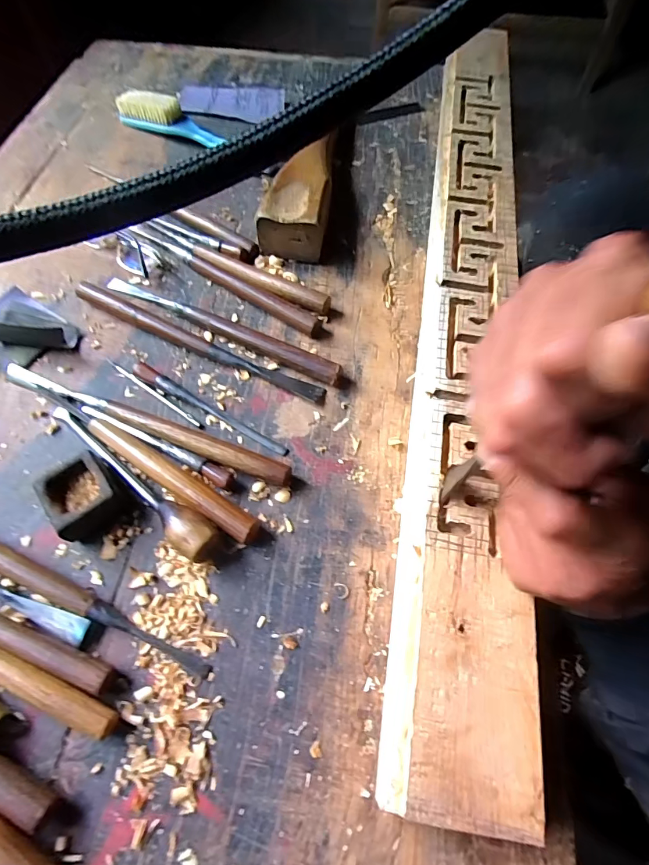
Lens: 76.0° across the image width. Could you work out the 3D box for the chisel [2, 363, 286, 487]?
[{"bbox_3d":[-0.146,-0.008,0.334,0.257,0.018,0.016,20,65,9],"label":"chisel"}]

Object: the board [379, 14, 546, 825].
[{"bbox_3d":[0.143,-0.157,0.401,0.087,0.026,0.820,10,63,4],"label":"board"}]

